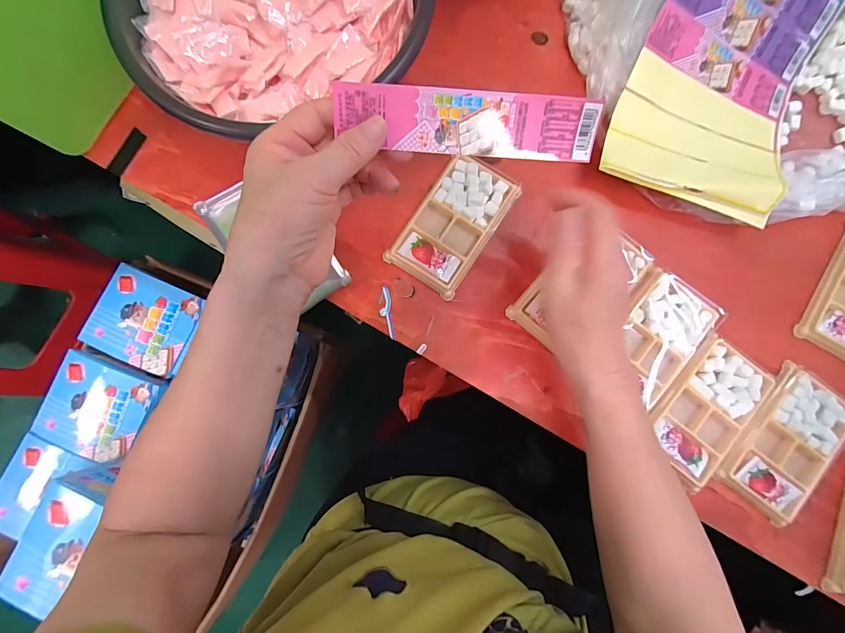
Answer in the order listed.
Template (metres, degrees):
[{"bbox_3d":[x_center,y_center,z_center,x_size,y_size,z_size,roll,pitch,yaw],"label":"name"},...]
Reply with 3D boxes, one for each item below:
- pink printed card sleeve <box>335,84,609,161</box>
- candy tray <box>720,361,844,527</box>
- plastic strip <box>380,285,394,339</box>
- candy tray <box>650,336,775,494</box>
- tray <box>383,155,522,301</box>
[{"bbox_3d":[0.029,-0.124,0.246,0.164,0.006,0.038,3,116,-2],"label":"pink printed card sleeve"},{"bbox_3d":[0.349,0.121,0.366,0.079,0.013,0.133,39,85,4],"label":"candy tray"},{"bbox_3d":[-0.036,-0.004,0.381,0.011,0.006,0.053,-6,84,-1],"label":"plastic strip"},{"bbox_3d":[0.273,0.089,0.370,0.075,0.013,0.128,37,85,3],"label":"candy tray"},{"bbox_3d":[0.032,-0.093,0.387,0.078,0.012,0.133,34,85,3],"label":"tray"}]

